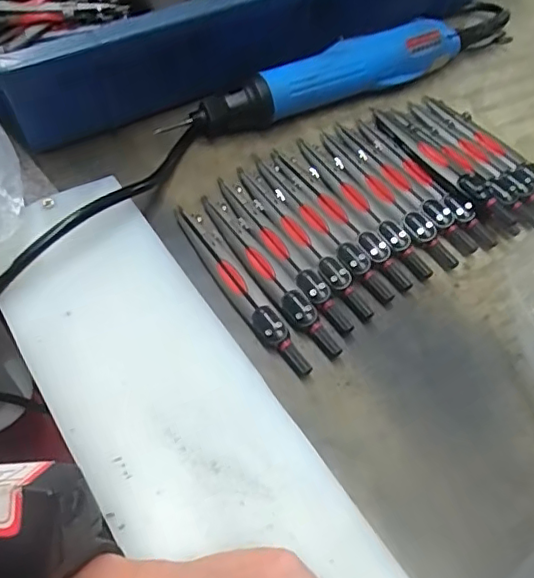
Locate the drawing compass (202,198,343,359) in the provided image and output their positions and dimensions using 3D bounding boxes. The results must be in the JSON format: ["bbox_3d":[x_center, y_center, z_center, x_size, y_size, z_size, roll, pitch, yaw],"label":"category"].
[{"bbox_3d":[-0.001,-0.013,0.322,0.016,0.009,0.129,-26,62,-19],"label":"drawing compass"}]

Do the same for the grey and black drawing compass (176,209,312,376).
[{"bbox_3d":[-0.016,-0.005,0.314,0.017,0.009,0.124,-27,63,-20],"label":"grey and black drawing compass"}]

